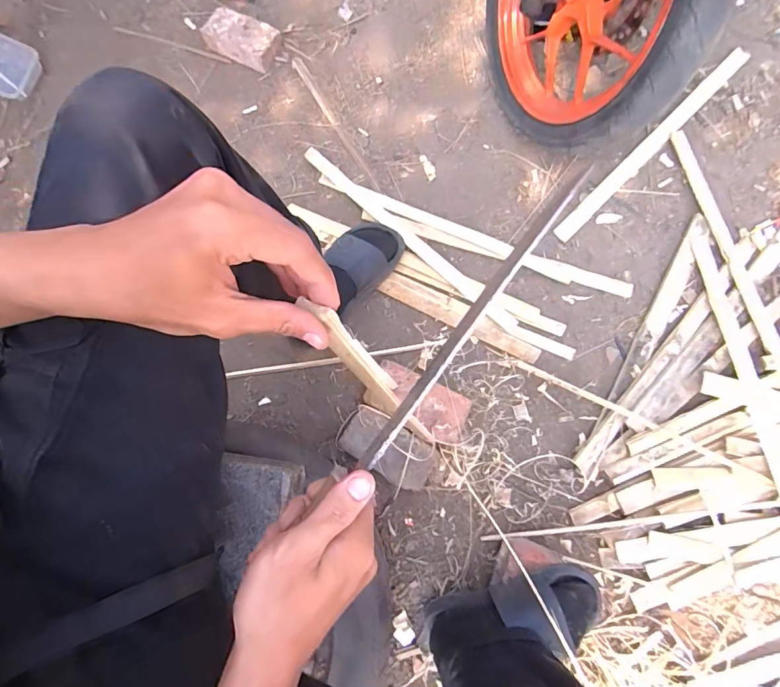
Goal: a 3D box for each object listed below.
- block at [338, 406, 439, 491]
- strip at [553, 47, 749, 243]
[{"bbox_3d":[0.003,0.176,0.737,0.159,0.068,0.083,31,82,11],"label":"block"},{"bbox_3d":[0.521,-0.400,0.878,0.559,0.011,0.032,-44,80,-8],"label":"strip"}]

